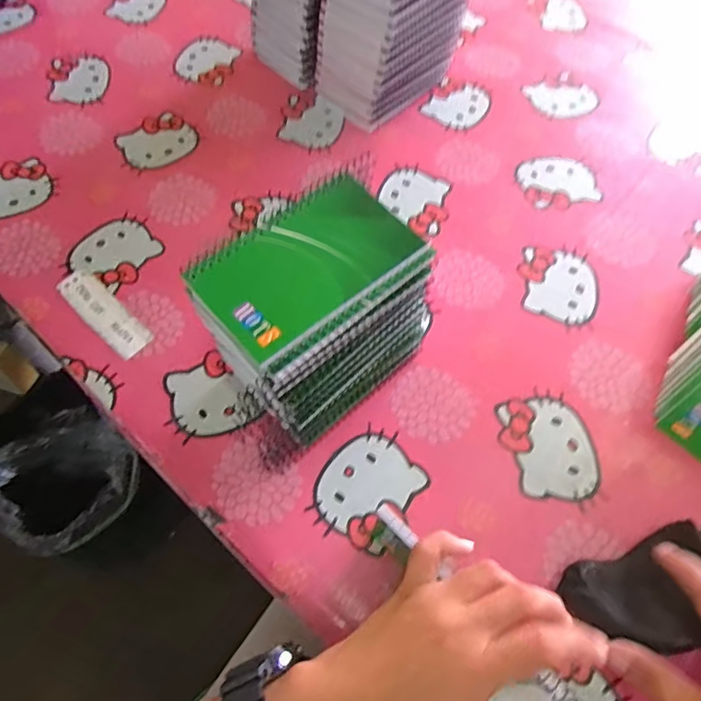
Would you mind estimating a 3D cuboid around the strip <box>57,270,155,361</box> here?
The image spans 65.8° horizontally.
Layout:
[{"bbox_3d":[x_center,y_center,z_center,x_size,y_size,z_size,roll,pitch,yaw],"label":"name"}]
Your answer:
[{"bbox_3d":[-0.219,-0.034,0.476,0.105,0.004,0.032,38,67,17],"label":"strip"}]

